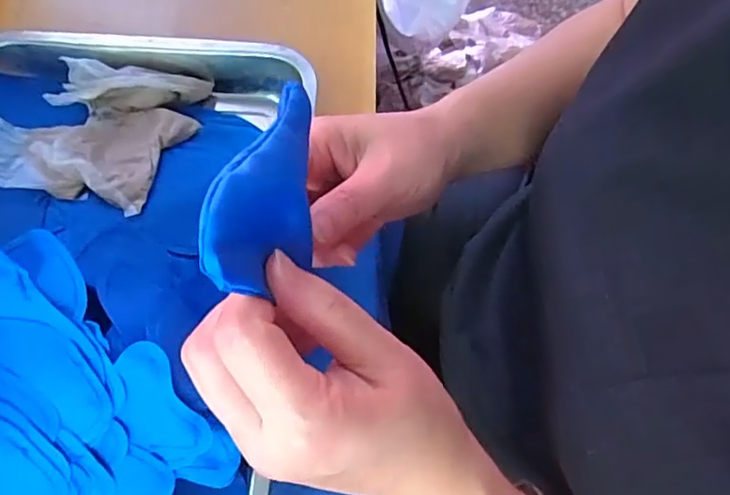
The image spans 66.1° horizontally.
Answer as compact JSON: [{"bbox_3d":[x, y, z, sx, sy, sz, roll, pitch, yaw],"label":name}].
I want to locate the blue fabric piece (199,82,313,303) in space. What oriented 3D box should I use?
[{"bbox_3d":[-0.034,-0.024,0.188,0.006,0.050,0.079,-8,76,29],"label":"blue fabric piece"}]

